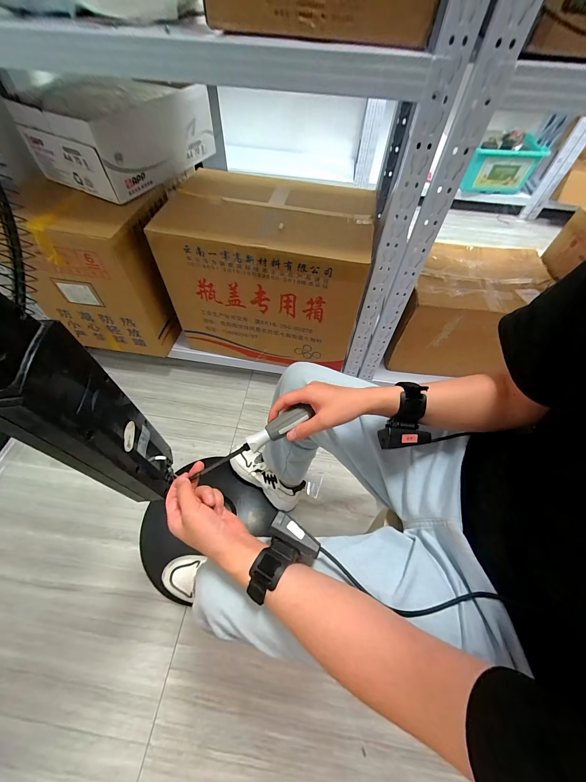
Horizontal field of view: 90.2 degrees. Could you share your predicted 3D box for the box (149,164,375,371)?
[{"bbox_3d":[-0.068,-0.396,0.997,0.596,0.450,0.382,13,57,6],"label":"box"}]

